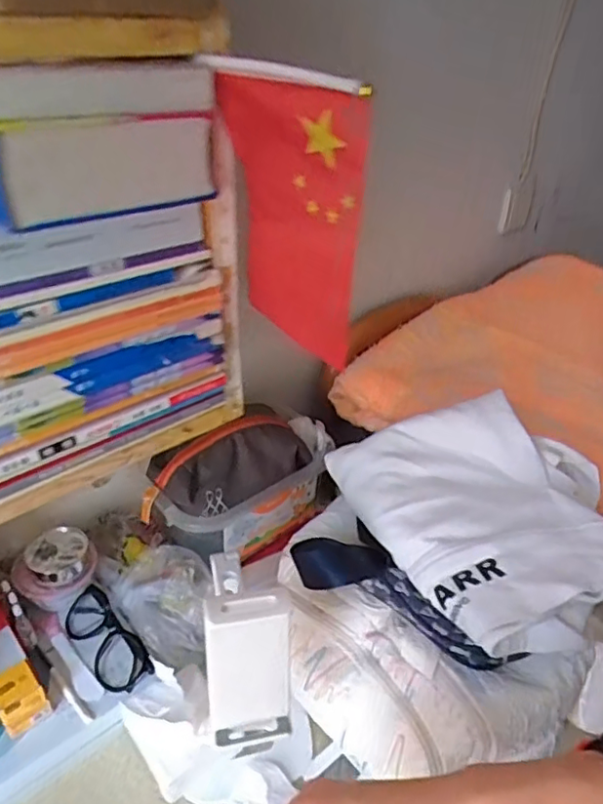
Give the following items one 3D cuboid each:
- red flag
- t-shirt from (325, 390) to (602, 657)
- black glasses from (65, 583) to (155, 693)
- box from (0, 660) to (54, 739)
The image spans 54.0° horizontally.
[{"bbox_3d":[-0.007,-0.130,0.425,0.018,0.201,0.126,-33,51,-31],"label":"red flag"},{"bbox_3d":[0.193,0.096,0.586,0.223,0.103,0.271,-13,32,-27],"label":"t-shirt"},{"bbox_3d":[-0.217,0.263,0.656,0.051,0.034,0.142,-22,36,-37],"label":"black glasses"},{"bbox_3d":[-0.278,0.293,0.581,0.048,0.048,0.044,25,35,36],"label":"box"}]

